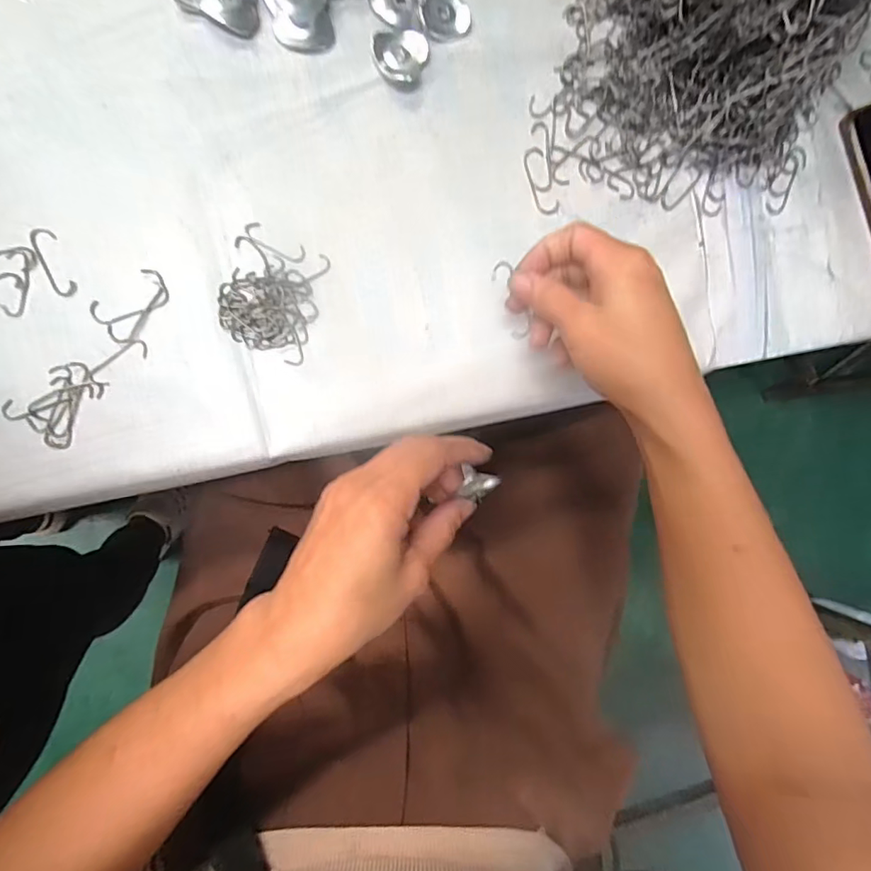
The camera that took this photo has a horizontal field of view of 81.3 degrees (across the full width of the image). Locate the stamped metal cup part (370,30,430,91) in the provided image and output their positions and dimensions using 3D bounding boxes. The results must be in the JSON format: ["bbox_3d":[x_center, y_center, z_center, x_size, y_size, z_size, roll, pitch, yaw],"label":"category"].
[{"bbox_3d":[-0.023,-0.240,0.325,0.036,0.012,0.030,2,91,-9],"label":"stamped metal cup part"}]

